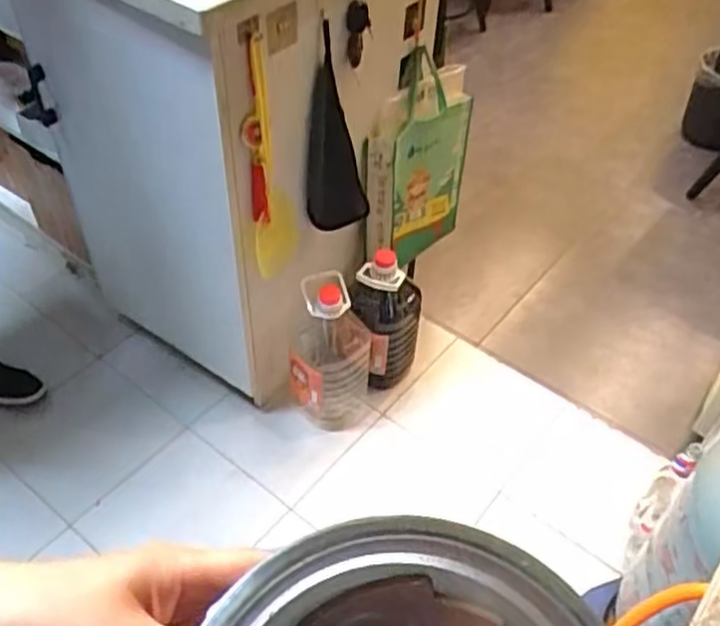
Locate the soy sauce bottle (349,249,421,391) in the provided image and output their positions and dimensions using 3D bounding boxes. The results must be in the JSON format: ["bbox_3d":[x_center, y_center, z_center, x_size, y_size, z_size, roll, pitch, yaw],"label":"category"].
[{"bbox_3d":[0.051,0.036,1.556,0.143,0.324,0.125,5,47,2],"label":"soy sauce bottle"}]

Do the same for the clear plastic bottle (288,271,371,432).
[{"bbox_3d":[-0.061,0.087,1.487,0.159,0.322,0.149,2,47,-1],"label":"clear plastic bottle"}]

